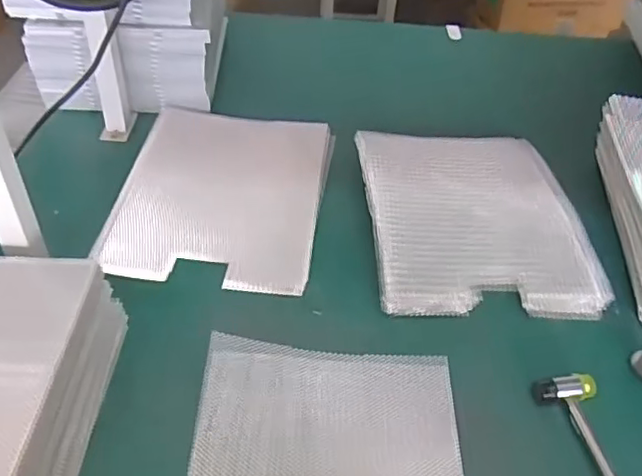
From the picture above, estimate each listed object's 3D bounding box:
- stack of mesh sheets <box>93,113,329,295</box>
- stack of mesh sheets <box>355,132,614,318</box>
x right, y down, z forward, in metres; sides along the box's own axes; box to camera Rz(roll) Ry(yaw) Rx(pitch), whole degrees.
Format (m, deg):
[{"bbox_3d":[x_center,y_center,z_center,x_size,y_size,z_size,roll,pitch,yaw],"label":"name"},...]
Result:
[{"bbox_3d":[-0.129,-0.064,0.800,0.257,0.021,0.312,7,48,2],"label":"stack of mesh sheets"},{"bbox_3d":[0.199,-0.037,0.790,0.275,0.030,0.319,-1,48,-5],"label":"stack of mesh sheets"}]

